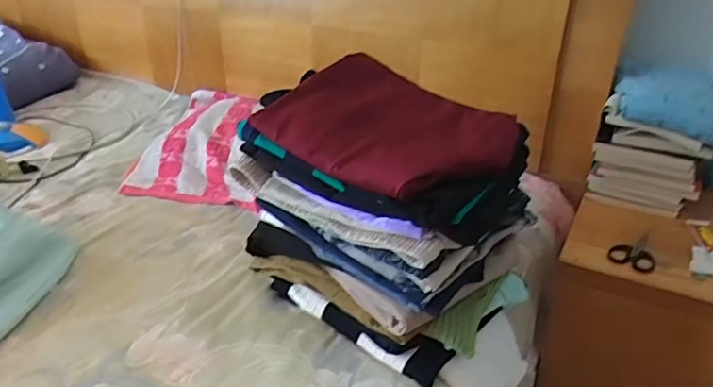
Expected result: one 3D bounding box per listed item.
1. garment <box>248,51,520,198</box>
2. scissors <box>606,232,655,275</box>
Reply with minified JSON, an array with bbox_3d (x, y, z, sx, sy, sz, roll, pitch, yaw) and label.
[{"bbox_3d":[0.041,-0.091,0.691,0.277,0.055,0.211,18,36,29],"label":"garment"},{"bbox_3d":[0.425,0.084,0.863,0.064,0.013,0.105,17,35,27],"label":"scissors"}]

